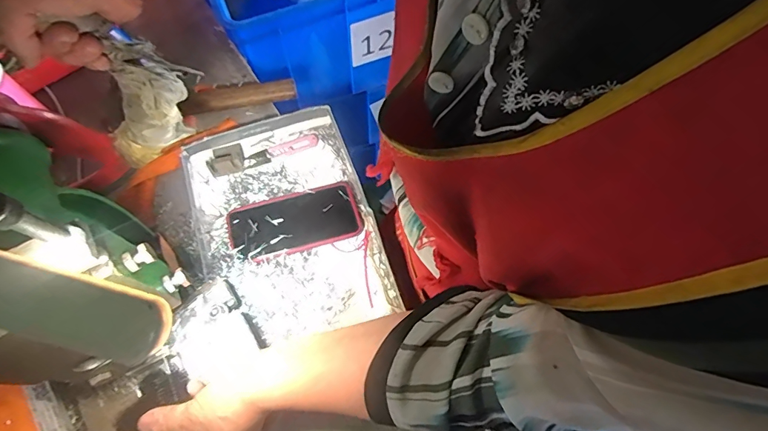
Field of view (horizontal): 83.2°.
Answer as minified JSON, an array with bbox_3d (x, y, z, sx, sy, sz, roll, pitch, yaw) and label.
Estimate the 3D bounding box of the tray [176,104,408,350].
[{"bbox_3d":[-0.127,0.006,0.556,0.212,0.029,0.289,-18,68,-8],"label":"tray"}]

